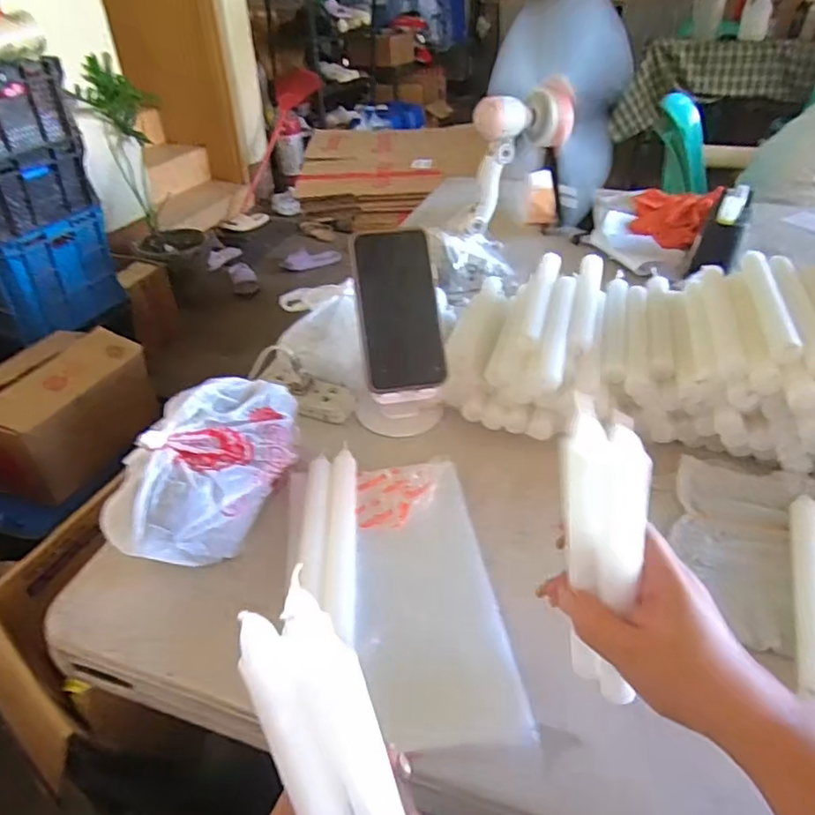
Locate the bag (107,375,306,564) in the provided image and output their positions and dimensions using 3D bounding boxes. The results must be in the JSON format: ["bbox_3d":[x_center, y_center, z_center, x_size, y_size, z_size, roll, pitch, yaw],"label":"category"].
[{"bbox_3d":[-0.171,0.052,0.515,0.105,0.079,0.203,15,41,20],"label":"bag"}]

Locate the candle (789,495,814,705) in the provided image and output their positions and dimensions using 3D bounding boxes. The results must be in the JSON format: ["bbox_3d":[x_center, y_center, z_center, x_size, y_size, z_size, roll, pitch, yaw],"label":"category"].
[{"bbox_3d":[0.307,0.140,0.453,0.022,0.020,0.197,16,41,20],"label":"candle"}]

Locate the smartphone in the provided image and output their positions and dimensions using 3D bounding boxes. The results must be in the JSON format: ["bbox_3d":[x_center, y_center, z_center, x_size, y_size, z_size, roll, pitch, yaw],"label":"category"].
[{"bbox_3d":[-0.007,-0.094,0.571,0.074,0.153,0.012,-6,-4,-7],"label":"smartphone"}]

